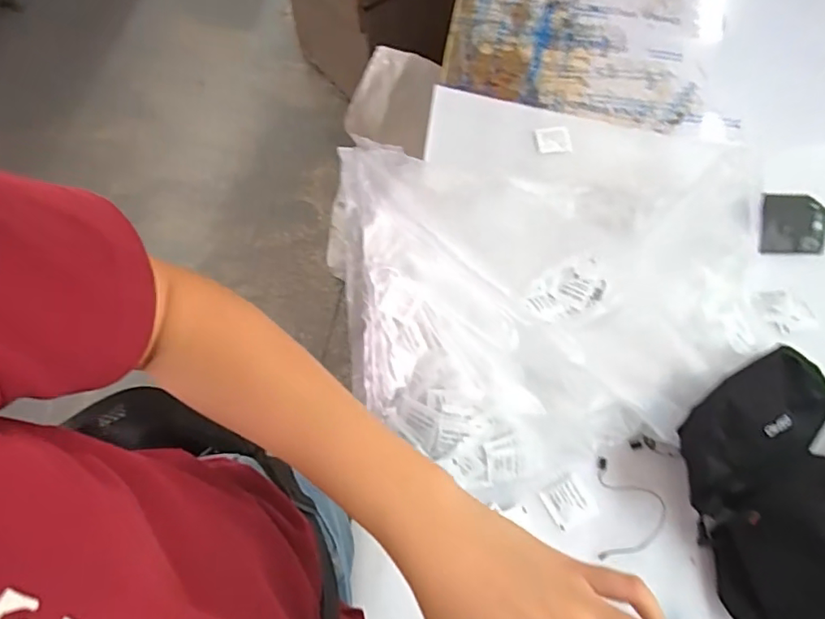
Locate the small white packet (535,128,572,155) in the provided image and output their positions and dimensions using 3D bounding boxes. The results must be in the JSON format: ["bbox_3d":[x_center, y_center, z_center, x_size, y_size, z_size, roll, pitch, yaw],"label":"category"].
[{"bbox_3d":[0.179,-0.215,0.686,0.045,0.004,0.042,-5,67,-4],"label":"small white packet"}]

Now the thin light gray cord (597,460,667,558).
[{"bbox_3d":[0.207,0.190,0.509,0.063,0.004,0.089,6,66,2],"label":"thin light gray cord"}]

